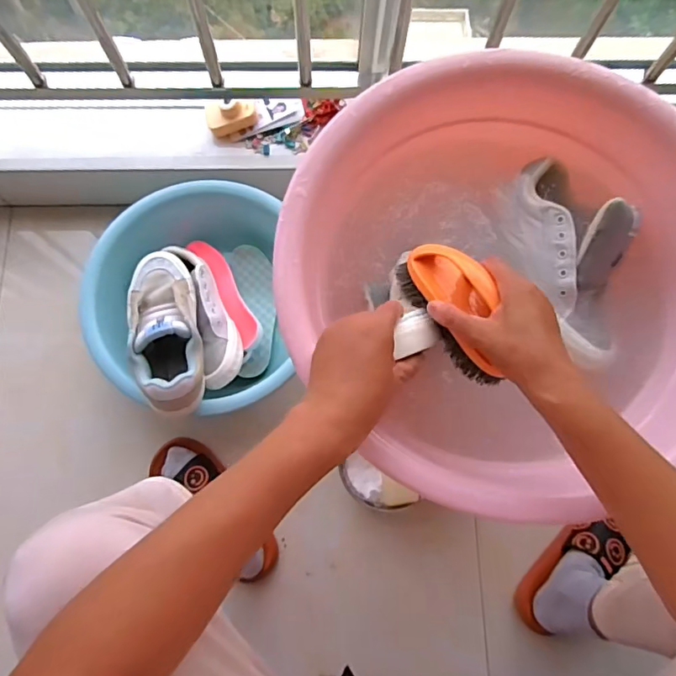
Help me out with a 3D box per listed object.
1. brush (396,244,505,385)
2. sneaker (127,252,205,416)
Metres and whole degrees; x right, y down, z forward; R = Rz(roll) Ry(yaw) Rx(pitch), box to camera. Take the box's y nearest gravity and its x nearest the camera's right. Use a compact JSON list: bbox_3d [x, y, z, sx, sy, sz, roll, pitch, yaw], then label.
[{"bbox_3d":[0.109,-0.026,0.443,0.052,0.054,0.135,-31,78,-9],"label":"brush"},{"bbox_3d":[-0.242,-0.010,0.721,0.097,0.088,0.245,-15,64,-5],"label":"sneaker"}]

